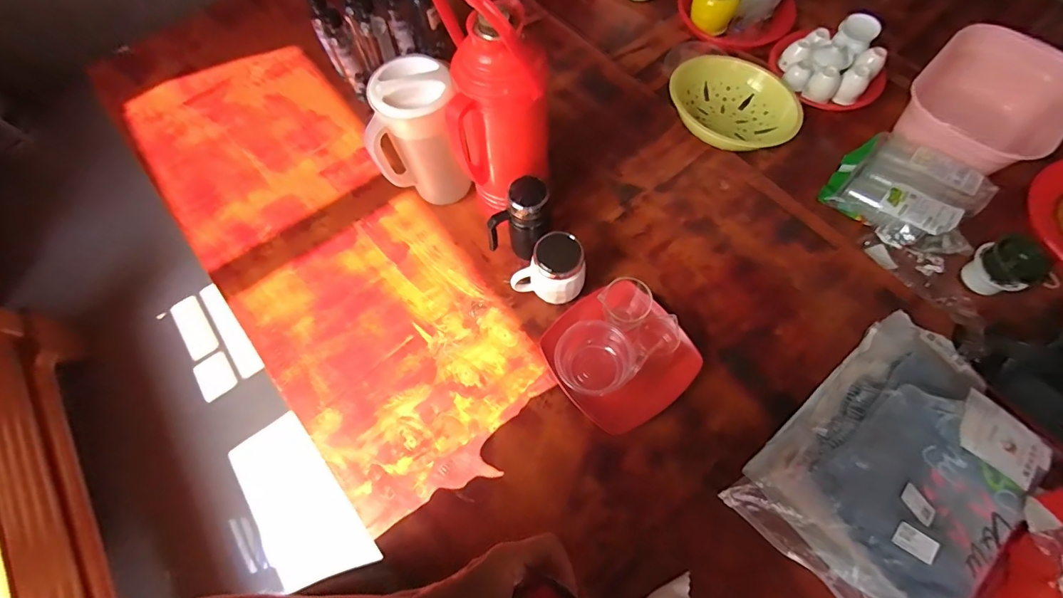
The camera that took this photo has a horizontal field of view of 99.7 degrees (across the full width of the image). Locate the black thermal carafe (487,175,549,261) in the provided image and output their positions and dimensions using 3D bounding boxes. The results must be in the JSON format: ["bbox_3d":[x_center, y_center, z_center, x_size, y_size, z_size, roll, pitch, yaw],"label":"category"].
[{"bbox_3d":[-0.021,-0.122,0.722,0.094,0.159,0.073,4,68,4],"label":"black thermal carafe"}]

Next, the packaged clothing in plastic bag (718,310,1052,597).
[{"bbox_3d":[0.522,0.226,0.610,0.425,0.059,0.284,-40,72,-13],"label":"packaged clothing in plastic bag"}]

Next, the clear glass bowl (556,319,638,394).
[{"bbox_3d":[0.092,0.091,0.675,0.097,0.078,0.108,-34,70,-11],"label":"clear glass bowl"}]

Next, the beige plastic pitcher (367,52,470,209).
[{"bbox_3d":[-0.185,-0.262,0.750,0.138,0.237,0.114,-14,68,-3],"label":"beige plastic pitcher"}]

